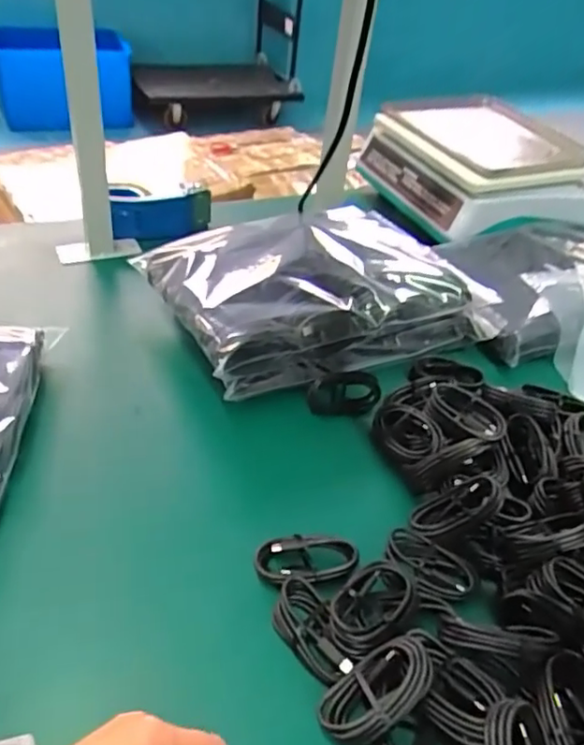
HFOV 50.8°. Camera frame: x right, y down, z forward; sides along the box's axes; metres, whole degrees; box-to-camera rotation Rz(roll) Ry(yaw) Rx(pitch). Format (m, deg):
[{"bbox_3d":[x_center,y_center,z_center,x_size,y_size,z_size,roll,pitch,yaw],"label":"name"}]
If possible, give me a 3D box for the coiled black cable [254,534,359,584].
[{"bbox_3d":[0.011,0.138,0.458,0.074,0.013,0.034,-1,40,-9],"label":"coiled black cable"}]

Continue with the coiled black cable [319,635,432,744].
[{"bbox_3d":[0.054,0.198,0.379,0.075,0.016,0.042,-30,34,-1],"label":"coiled black cable"}]

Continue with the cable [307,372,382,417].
[{"bbox_3d":[0.052,0.022,0.608,0.072,0.043,0.016,-6,6,-11],"label":"cable"}]

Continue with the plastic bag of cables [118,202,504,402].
[{"bbox_3d":[0.033,-0.094,0.687,0.341,0.086,0.228,-15,44,-25],"label":"plastic bag of cables"}]

